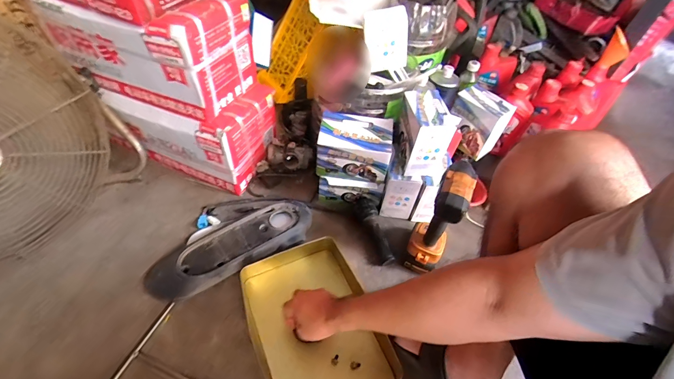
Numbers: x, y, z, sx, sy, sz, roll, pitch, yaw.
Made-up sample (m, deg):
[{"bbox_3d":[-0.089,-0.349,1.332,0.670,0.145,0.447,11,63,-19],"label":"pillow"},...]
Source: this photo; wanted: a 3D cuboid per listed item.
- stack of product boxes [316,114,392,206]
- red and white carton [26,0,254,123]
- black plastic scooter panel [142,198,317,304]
[{"bbox_3d":[0.036,-0.053,0.754,0.162,0.216,0.104,10,50,3],"label":"stack of product boxes"},{"bbox_3d":[-0.405,-0.337,0.707,0.391,0.198,0.210,22,51,13],"label":"red and white carton"},{"bbox_3d":[-0.240,0.098,0.716,0.369,0.047,0.204,-24,56,-23],"label":"black plastic scooter panel"}]

